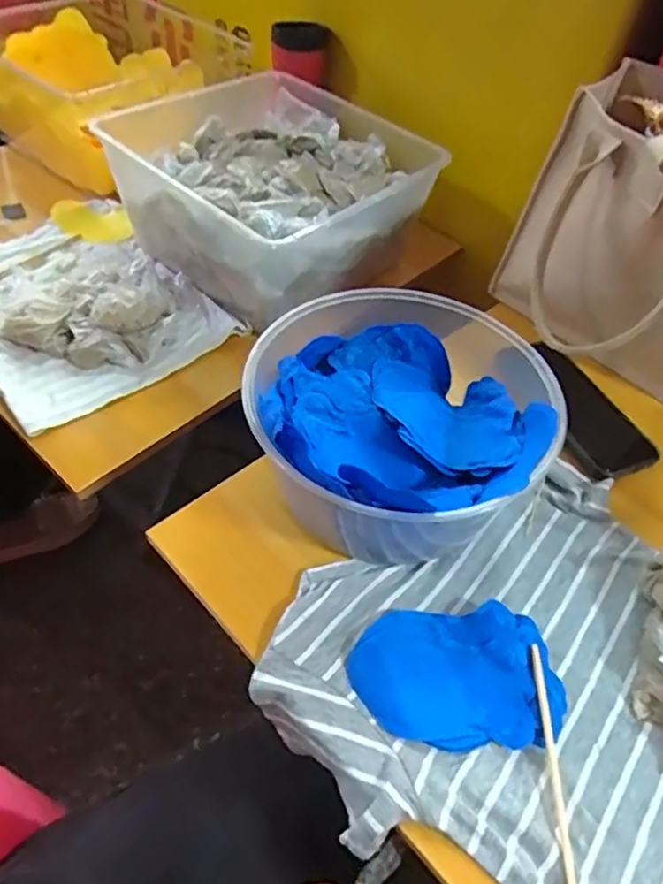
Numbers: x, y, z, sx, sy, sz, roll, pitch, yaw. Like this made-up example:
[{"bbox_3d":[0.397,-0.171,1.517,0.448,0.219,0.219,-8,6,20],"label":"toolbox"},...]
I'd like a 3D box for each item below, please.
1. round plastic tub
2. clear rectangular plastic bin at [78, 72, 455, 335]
[{"bbox_3d":[0.043,-0.012,0.468,0.204,0.105,0.205,3,50,-4],"label":"round plastic tub"},{"bbox_3d":[-0.067,-0.295,0.725,0.303,0.131,0.288,37,56,22],"label":"clear rectangular plastic bin"}]

